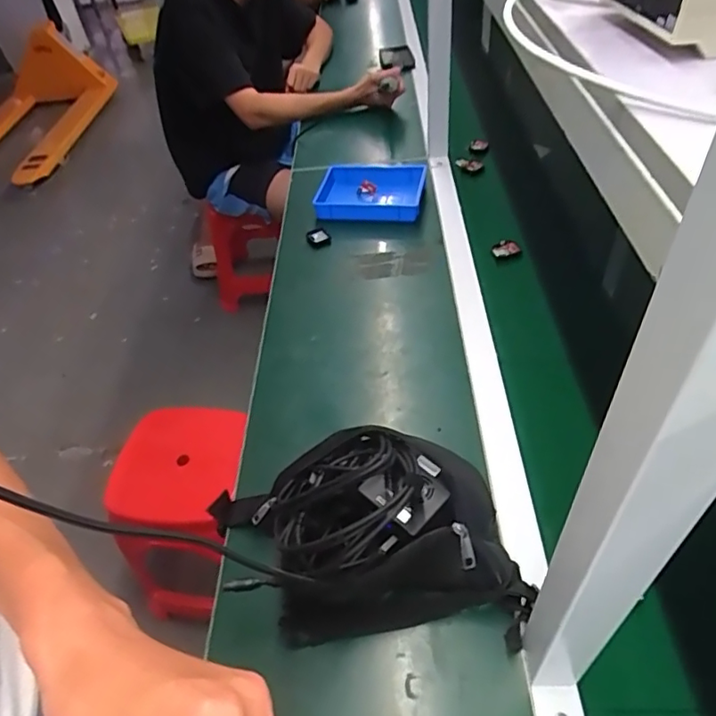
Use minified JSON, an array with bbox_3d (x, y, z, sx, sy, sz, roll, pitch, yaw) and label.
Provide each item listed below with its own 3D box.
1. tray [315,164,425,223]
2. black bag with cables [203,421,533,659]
[{"bbox_3d":[0.024,-0.324,1.061,0.202,0.039,0.162,5,47,12],"label":"tray"},{"bbox_3d":[0.000,0.172,0.529,0.314,0.128,0.161,-1,46,7],"label":"black bag with cables"}]

